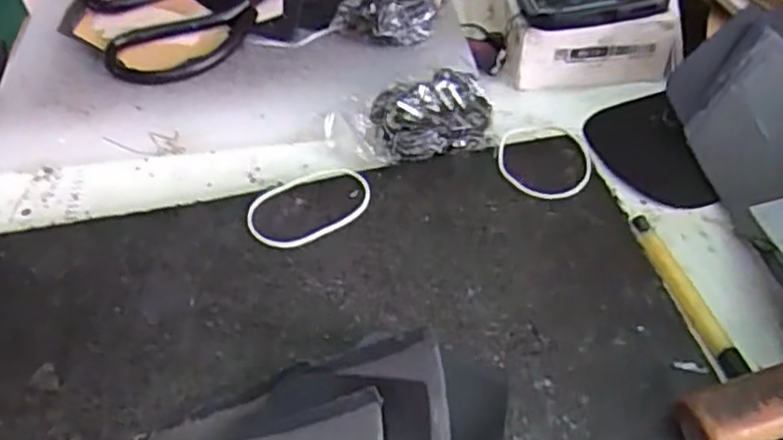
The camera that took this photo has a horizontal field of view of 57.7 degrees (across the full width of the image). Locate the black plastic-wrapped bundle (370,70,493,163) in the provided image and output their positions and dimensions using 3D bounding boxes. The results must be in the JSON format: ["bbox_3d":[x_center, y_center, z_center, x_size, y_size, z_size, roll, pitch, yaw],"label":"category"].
[{"bbox_3d":[0.021,-0.061,0.401,0.067,0.018,0.057,-12,47,-6],"label":"black plastic-wrapped bundle"}]

